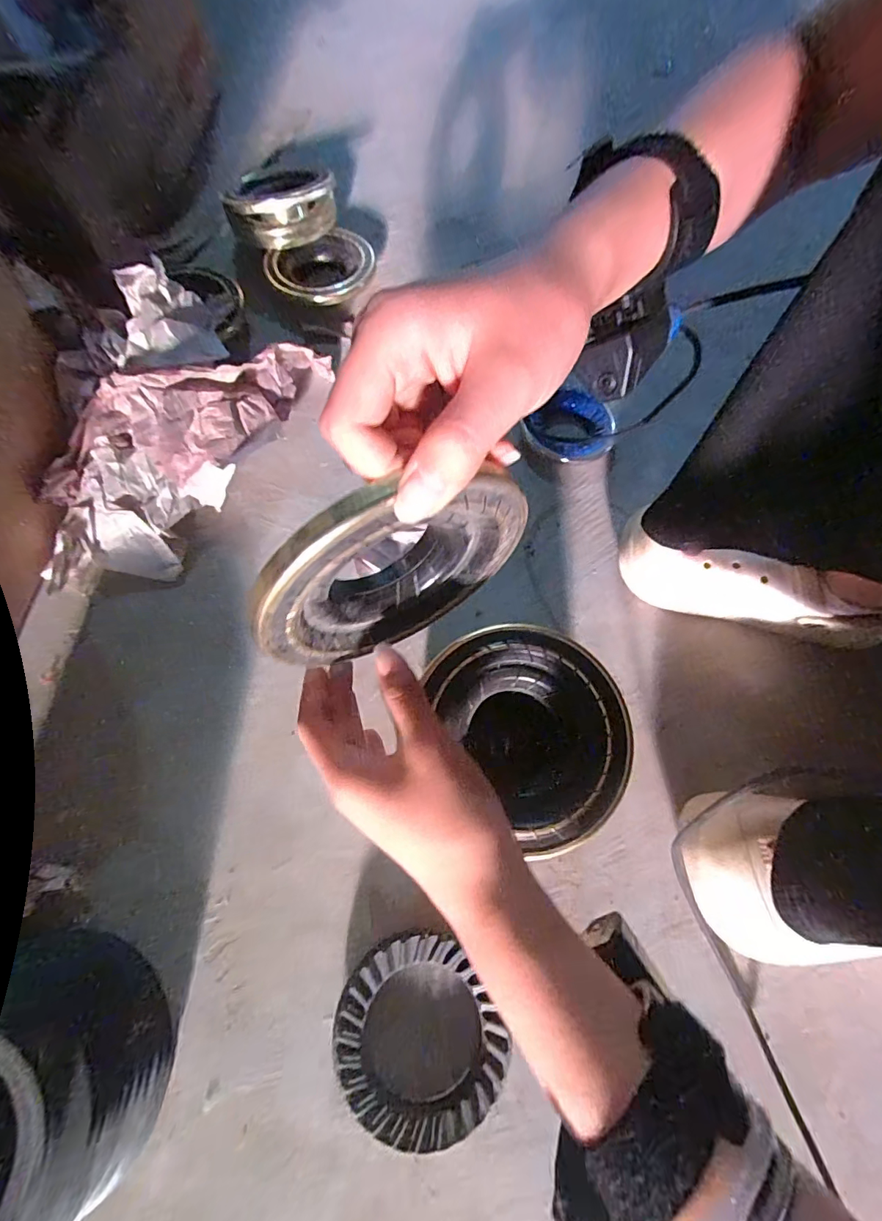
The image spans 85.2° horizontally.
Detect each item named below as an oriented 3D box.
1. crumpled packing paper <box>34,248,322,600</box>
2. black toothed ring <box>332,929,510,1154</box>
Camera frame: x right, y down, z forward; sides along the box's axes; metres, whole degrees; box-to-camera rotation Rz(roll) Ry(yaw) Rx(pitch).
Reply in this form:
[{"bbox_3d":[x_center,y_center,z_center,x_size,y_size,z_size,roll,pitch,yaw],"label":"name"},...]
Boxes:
[{"bbox_3d":[-0.242,-0.162,0.423,0.158,0.110,0.286,17,71,3],"label":"crumpled packing paper"},{"bbox_3d":[-0.017,0.278,0.317,0.102,0.021,0.111,1,71,-2],"label":"black toothed ring"}]

